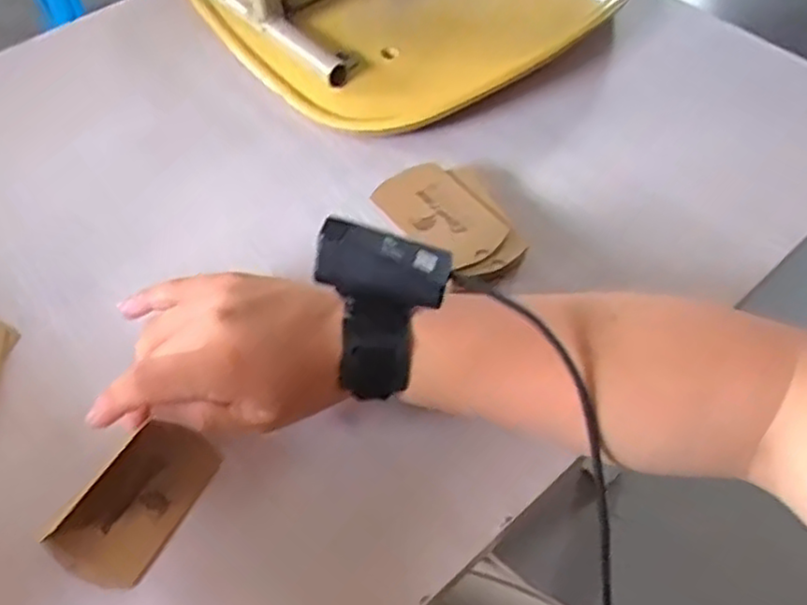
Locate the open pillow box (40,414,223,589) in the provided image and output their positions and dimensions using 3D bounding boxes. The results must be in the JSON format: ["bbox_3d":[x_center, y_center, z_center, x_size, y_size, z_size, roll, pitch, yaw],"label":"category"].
[{"bbox_3d":[-0.147,0.108,0.399,0.051,0.017,0.092,23,57,17],"label":"open pillow box"}]

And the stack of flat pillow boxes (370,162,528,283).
[{"bbox_3d":[0.035,-0.056,0.497,0.067,0.023,0.101,-33,60,-21],"label":"stack of flat pillow boxes"}]

